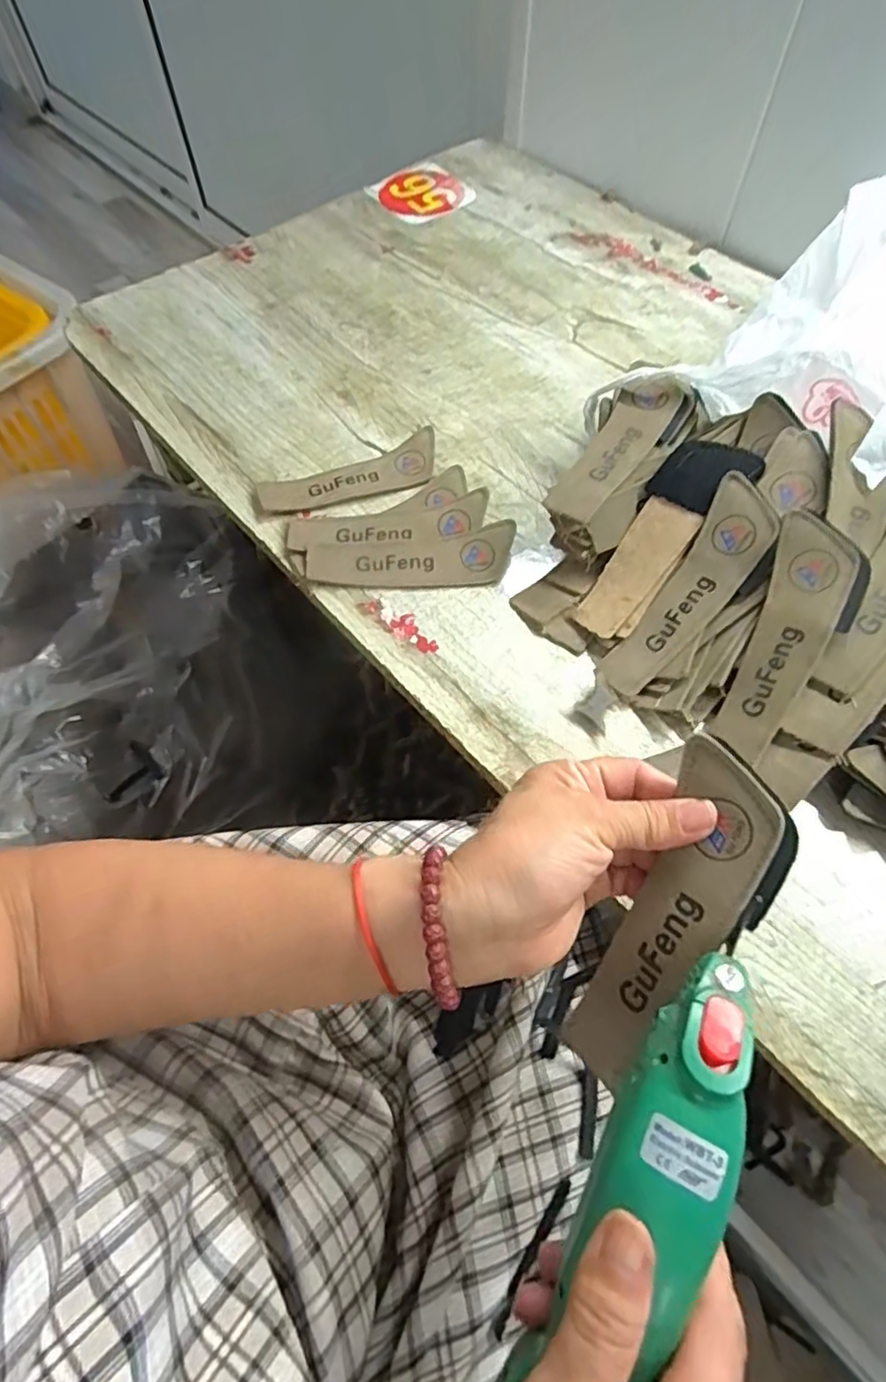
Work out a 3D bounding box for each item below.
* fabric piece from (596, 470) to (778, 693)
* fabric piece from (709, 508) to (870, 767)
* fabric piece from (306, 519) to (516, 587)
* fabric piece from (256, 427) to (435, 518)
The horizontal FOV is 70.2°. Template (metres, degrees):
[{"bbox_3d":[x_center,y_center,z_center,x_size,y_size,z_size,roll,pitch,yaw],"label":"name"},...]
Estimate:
[{"bbox_3d":[0.163,-0.061,0.408,0.051,0.009,0.152,36,97,24],"label":"fabric piece"},{"bbox_3d":[0.209,-0.030,0.377,0.049,0.010,0.144,21,95,28],"label":"fabric piece"},{"bbox_3d":[-0.023,-0.096,0.470,0.153,0.017,0.044,-6,61,-3],"label":"fabric piece"},{"bbox_3d":[-0.076,-0.173,0.516,0.152,0.009,0.045,-19,65,-10],"label":"fabric piece"}]

